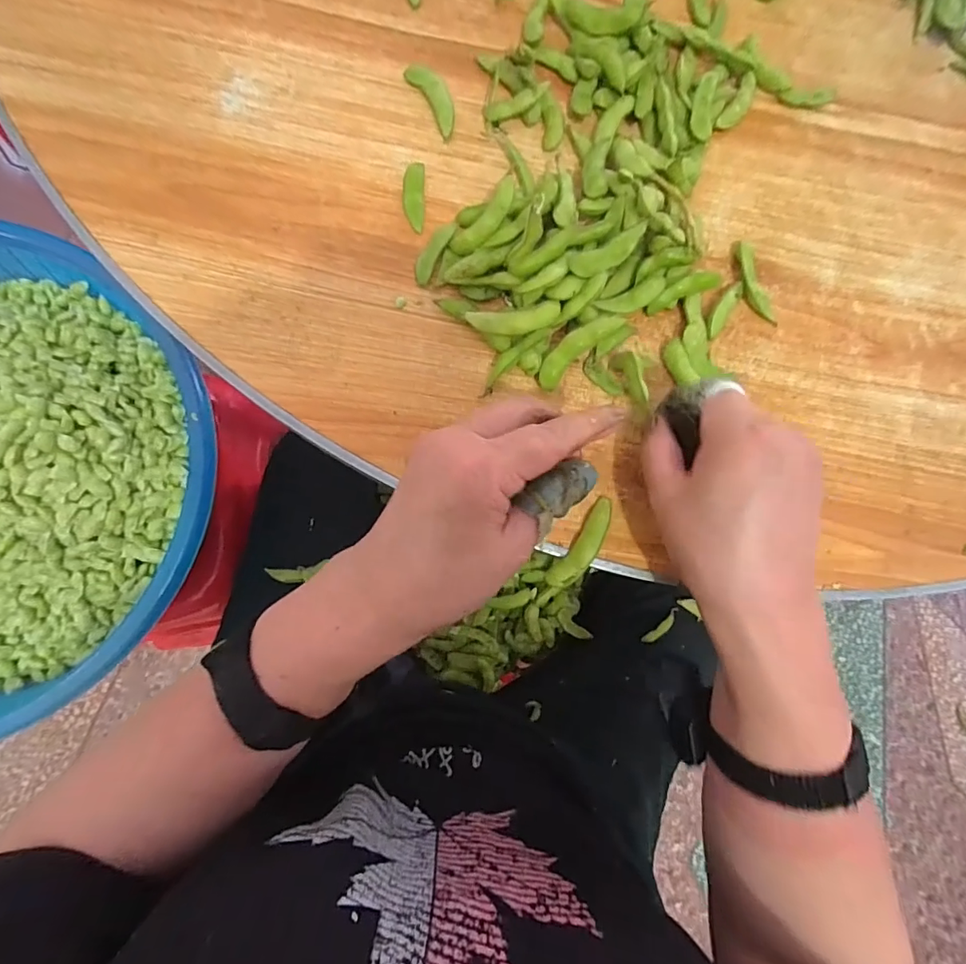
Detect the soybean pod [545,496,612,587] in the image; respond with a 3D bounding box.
[{"bbox_3d":[0.058,0.036,0.281,0.015,0.013,0.059,37,81,1],"label":"soybean pod"}]

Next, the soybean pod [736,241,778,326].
[{"bbox_3d":[0.175,-0.128,0.315,0.018,0.011,0.055,-15,84,-7],"label":"soybean pod"}]

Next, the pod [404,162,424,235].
[{"bbox_3d":[-0.043,-0.177,0.305,0.013,0.005,0.044,0,82,-5],"label":"pod"}]

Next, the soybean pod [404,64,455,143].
[{"bbox_3d":[-0.032,-0.250,0.316,0.016,0.011,0.056,-31,86,-8],"label":"soybean pod"}]

